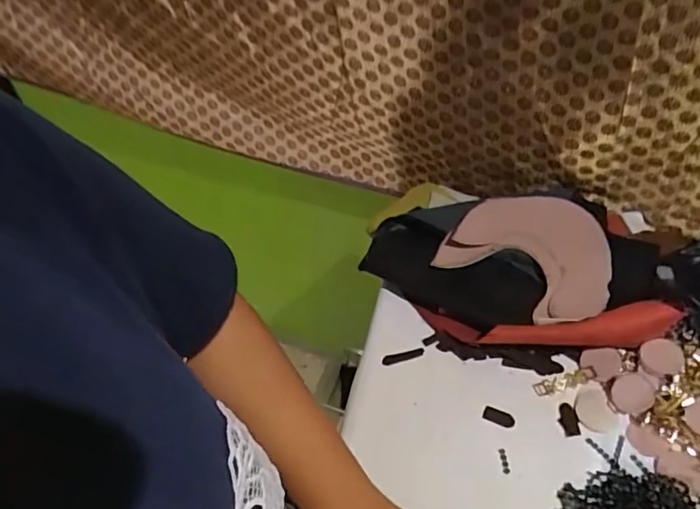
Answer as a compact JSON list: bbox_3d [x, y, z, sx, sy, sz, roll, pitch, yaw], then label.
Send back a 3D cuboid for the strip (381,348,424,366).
[{"bbox_3d":[0.053,0.101,0.512,0.043,0.004,0.008,-13,52,-6],"label":"strip"}]

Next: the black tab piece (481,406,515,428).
[{"bbox_3d":[0.137,0.149,0.472,0.027,0.004,0.013,20,55,19],"label":"black tab piece"}]

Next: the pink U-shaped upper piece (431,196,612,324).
[{"bbox_3d":[0.203,-0.001,0.554,0.175,0.055,0.152,-38,58,-23],"label":"pink U-shaped upper piece"}]

